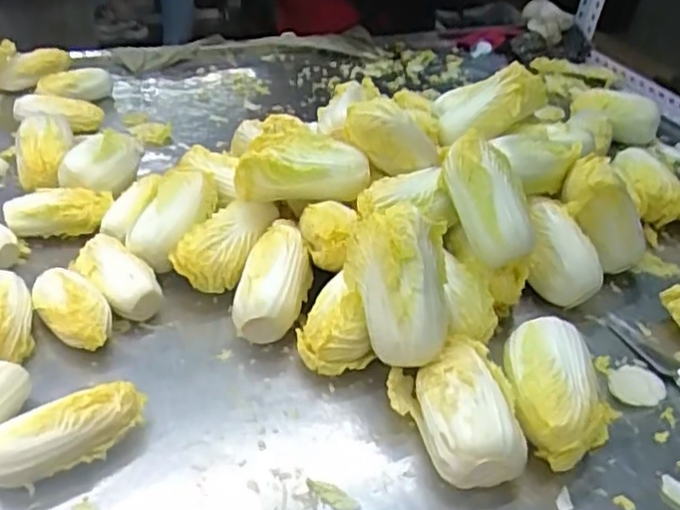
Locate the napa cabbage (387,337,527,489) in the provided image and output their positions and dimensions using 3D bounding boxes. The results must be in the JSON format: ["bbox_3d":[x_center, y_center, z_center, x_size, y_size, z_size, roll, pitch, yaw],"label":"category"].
[{"bbox_3d":[0.096,0.135,0.577,0.086,0.067,0.128,-5,38,-14],"label":"napa cabbage"}]

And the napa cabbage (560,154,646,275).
[{"bbox_3d":[0.303,-0.038,0.756,0.065,0.141,0.059,-20,23,34],"label":"napa cabbage"}]

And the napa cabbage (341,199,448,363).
[{"bbox_3d":[0.055,0.028,0.614,0.082,0.145,0.062,-10,-8,22],"label":"napa cabbage"}]

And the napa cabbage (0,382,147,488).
[{"bbox_3d":[-0.216,0.143,0.535,0.125,0.049,0.053,-20,43,-30],"label":"napa cabbage"}]

